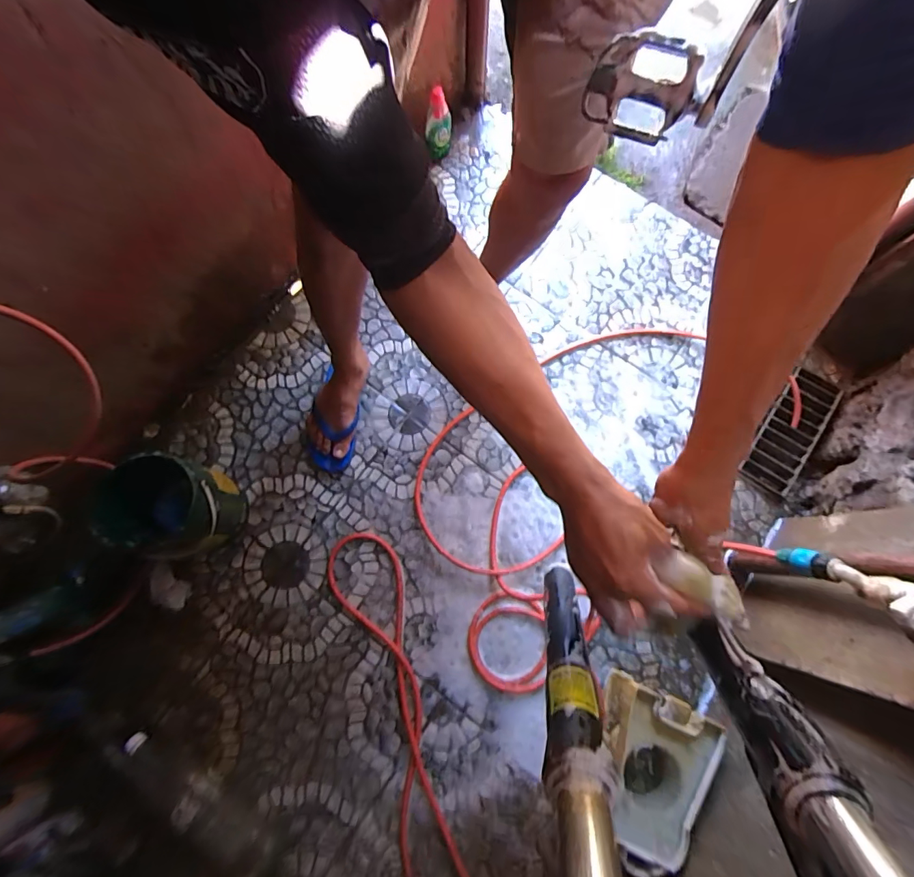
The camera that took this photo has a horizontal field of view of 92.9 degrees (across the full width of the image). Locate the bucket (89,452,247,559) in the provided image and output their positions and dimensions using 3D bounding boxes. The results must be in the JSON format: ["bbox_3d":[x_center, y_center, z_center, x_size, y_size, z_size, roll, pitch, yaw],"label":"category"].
[{"bbox_3d":[-0.516,0.129,0.819,0.162,0.205,0.160,8,76,1],"label":"bucket"}]

